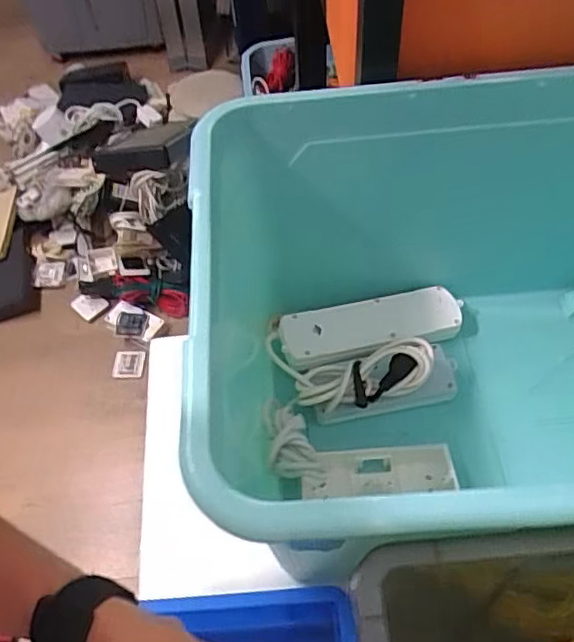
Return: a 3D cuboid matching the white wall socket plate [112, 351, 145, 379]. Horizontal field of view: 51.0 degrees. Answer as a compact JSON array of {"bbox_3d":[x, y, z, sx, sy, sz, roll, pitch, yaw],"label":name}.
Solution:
[{"bbox_3d":[-0.454,0.126,1.729,0.108,0.019,0.077,0,65,20],"label":"white wall socket plate"}]

